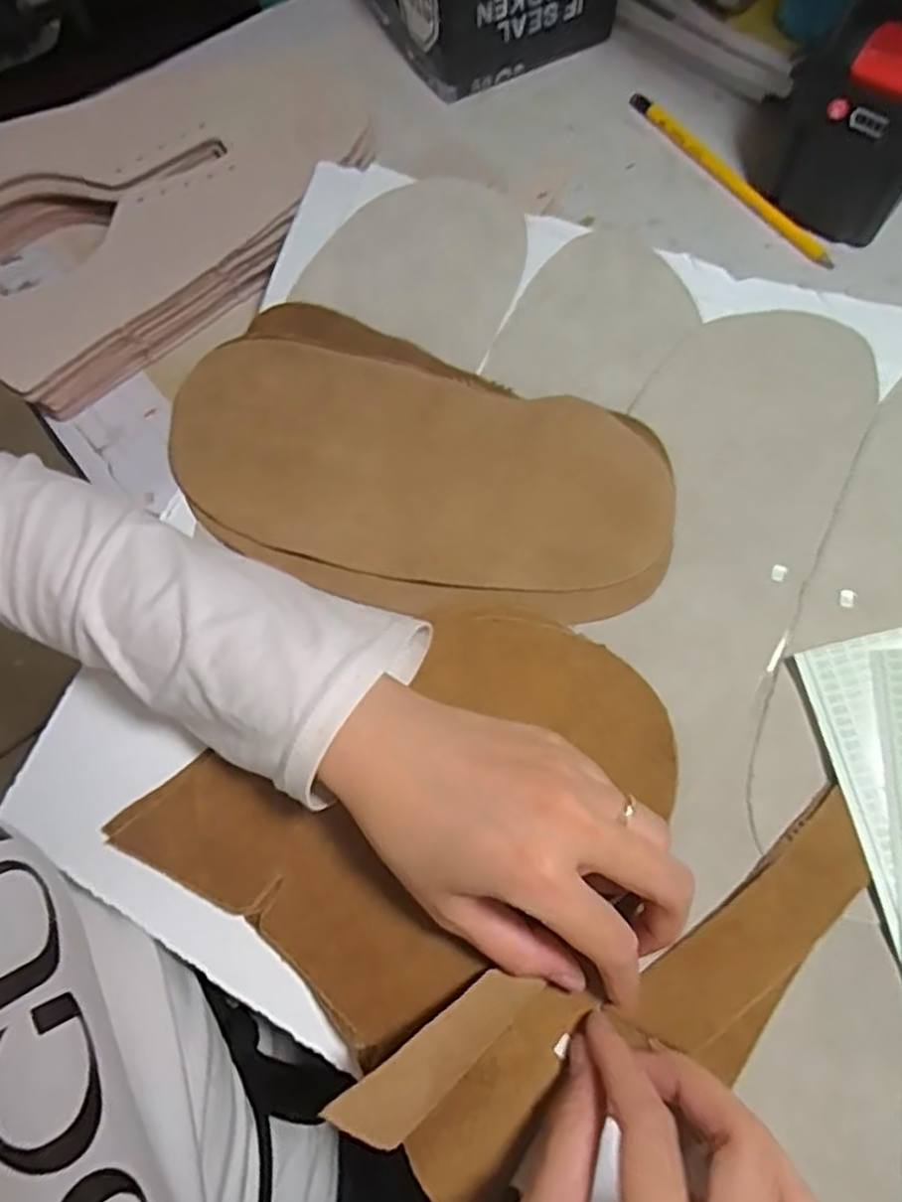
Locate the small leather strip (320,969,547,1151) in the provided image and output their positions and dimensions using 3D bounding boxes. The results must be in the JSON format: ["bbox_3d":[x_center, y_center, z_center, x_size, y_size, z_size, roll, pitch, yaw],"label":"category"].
[{"bbox_3d":[-0.003,0.157,0.248,0.078,0.004,0.027,-26,100,-29],"label":"small leather strip"}]

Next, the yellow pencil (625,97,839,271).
[{"bbox_3d":[0.169,-0.262,0.443,0.013,0.011,0.176,-30,70,-10],"label":"yellow pencil"}]

